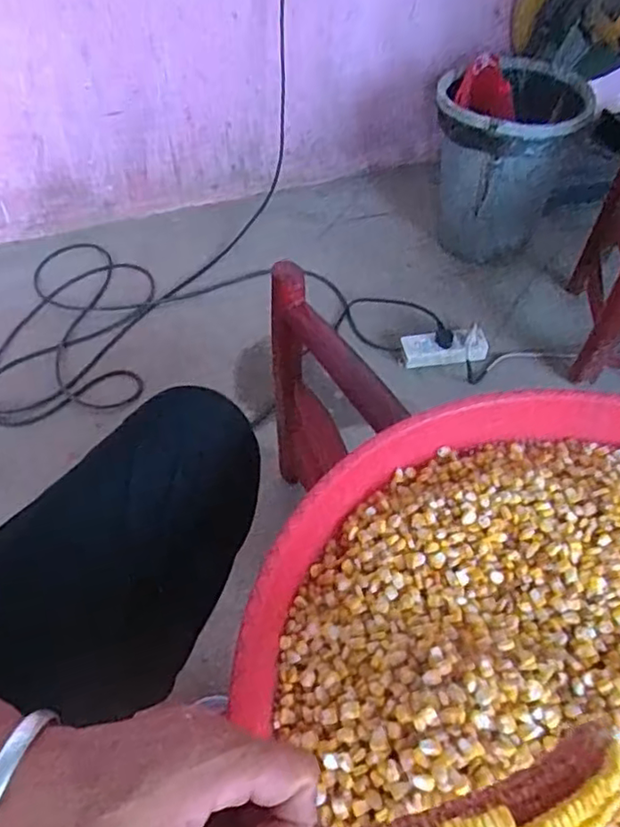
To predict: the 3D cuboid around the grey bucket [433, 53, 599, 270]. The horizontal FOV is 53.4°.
[{"bbox_3d":[0.386,-0.507,1.239,0.250,0.308,0.298,20,54,17],"label":"grey bucket"}]

